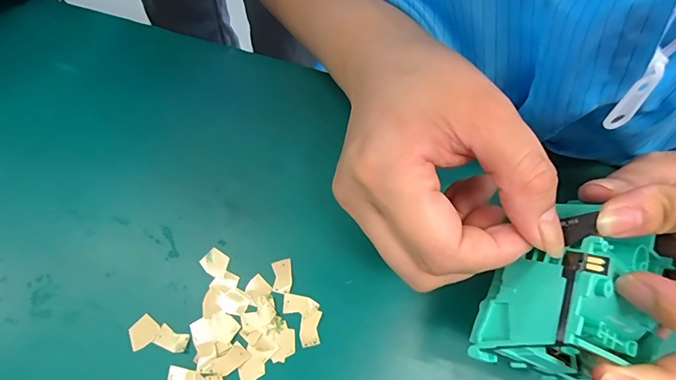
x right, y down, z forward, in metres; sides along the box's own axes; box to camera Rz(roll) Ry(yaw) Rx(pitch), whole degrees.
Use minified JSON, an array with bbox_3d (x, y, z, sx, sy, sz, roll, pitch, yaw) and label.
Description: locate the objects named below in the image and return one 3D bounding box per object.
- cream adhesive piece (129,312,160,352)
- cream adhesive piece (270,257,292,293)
[{"bbox_3d":[-0.111,0.080,0.226,0.014,0.004,0.017,41,72,16],"label":"cream adhesive piece"},{"bbox_3d":[-0.033,0.051,0.239,0.011,0.004,0.020,-8,66,-3],"label":"cream adhesive piece"}]

